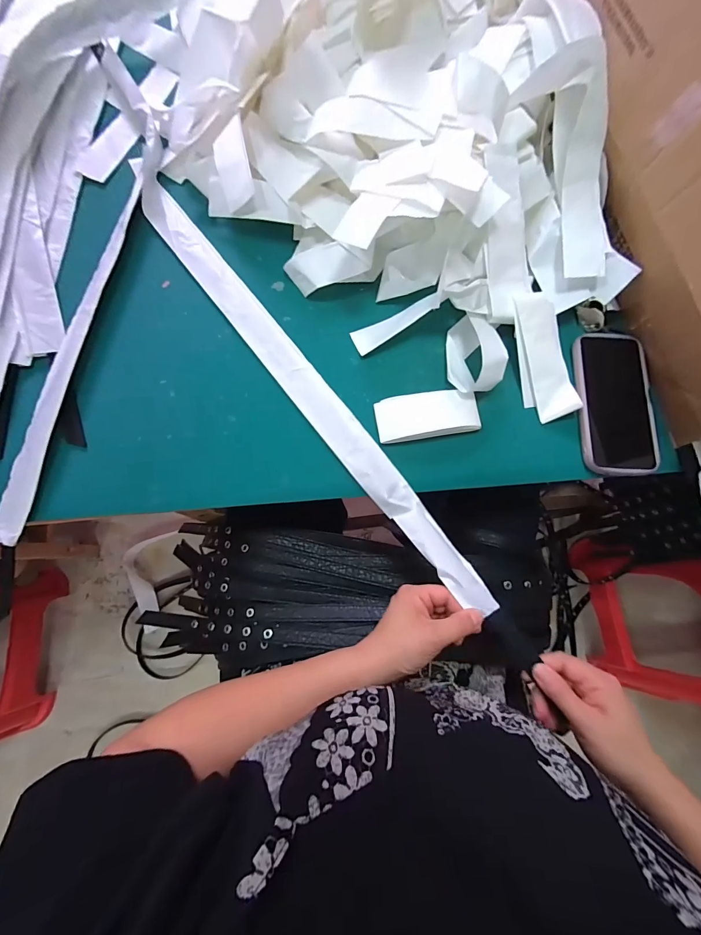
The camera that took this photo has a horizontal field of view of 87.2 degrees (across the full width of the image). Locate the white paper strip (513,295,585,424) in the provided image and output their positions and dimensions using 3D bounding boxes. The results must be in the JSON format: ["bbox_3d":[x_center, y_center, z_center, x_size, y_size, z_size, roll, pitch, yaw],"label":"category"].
[{"bbox_3d":[0.226,-0.130,0.433,0.057,0.037,0.146,-9,77,-4],"label":"white paper strip"}]

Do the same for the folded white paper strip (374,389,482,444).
[{"bbox_3d":[0.087,-0.058,0.417,0.115,0.012,0.052,-7,77,-3],"label":"folded white paper strip"}]

